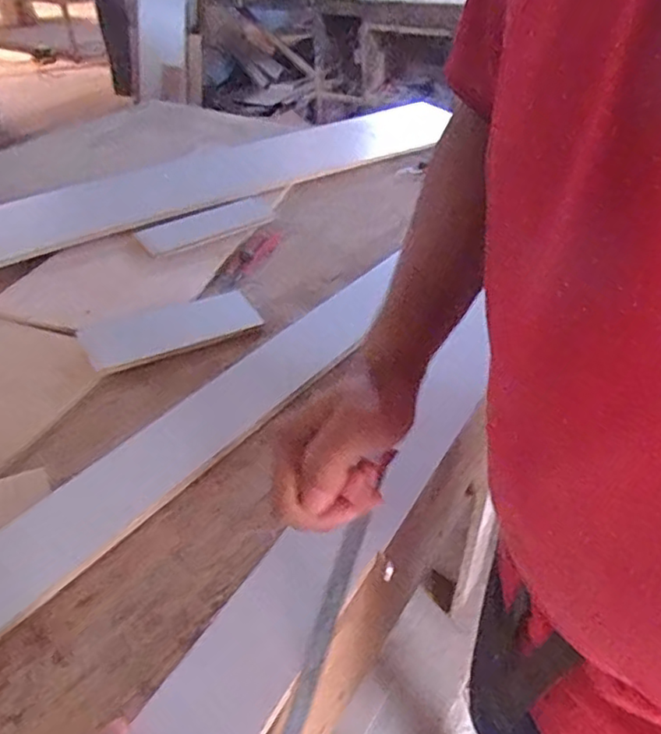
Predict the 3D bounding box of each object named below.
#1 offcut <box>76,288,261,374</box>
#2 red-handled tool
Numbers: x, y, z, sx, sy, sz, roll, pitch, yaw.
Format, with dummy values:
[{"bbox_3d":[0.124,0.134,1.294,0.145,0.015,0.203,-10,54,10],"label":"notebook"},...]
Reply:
[{"bbox_3d":[-0.204,-0.049,0.782,0.214,0.017,0.091,-19,42,-20],"label":"offcut"},{"bbox_3d":[-0.129,-0.165,0.917,0.049,0.021,0.234,14,42,19],"label":"red-handled tool"}]

